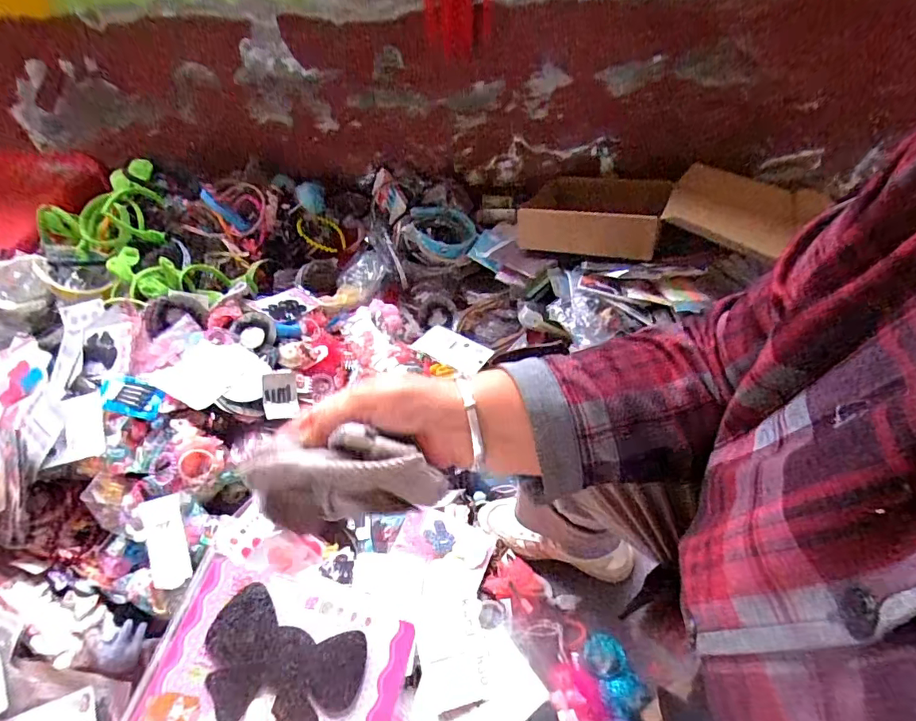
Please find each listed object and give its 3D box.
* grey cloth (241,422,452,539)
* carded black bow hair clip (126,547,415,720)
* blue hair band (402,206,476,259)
[{"bbox_3d":[-0.073,0.077,0.324,0.124,0.060,0.047,-8,50,-1],"label":"grey cloth"},{"bbox_3d":[-0.093,0.167,0.267,0.125,0.005,0.089,22,59,-10],"label":"carded black bow hair clip"},{"bbox_3d":[-0.039,-0.285,1.071,0.158,0.045,0.132,-9,50,-1],"label":"blue hair band"}]

